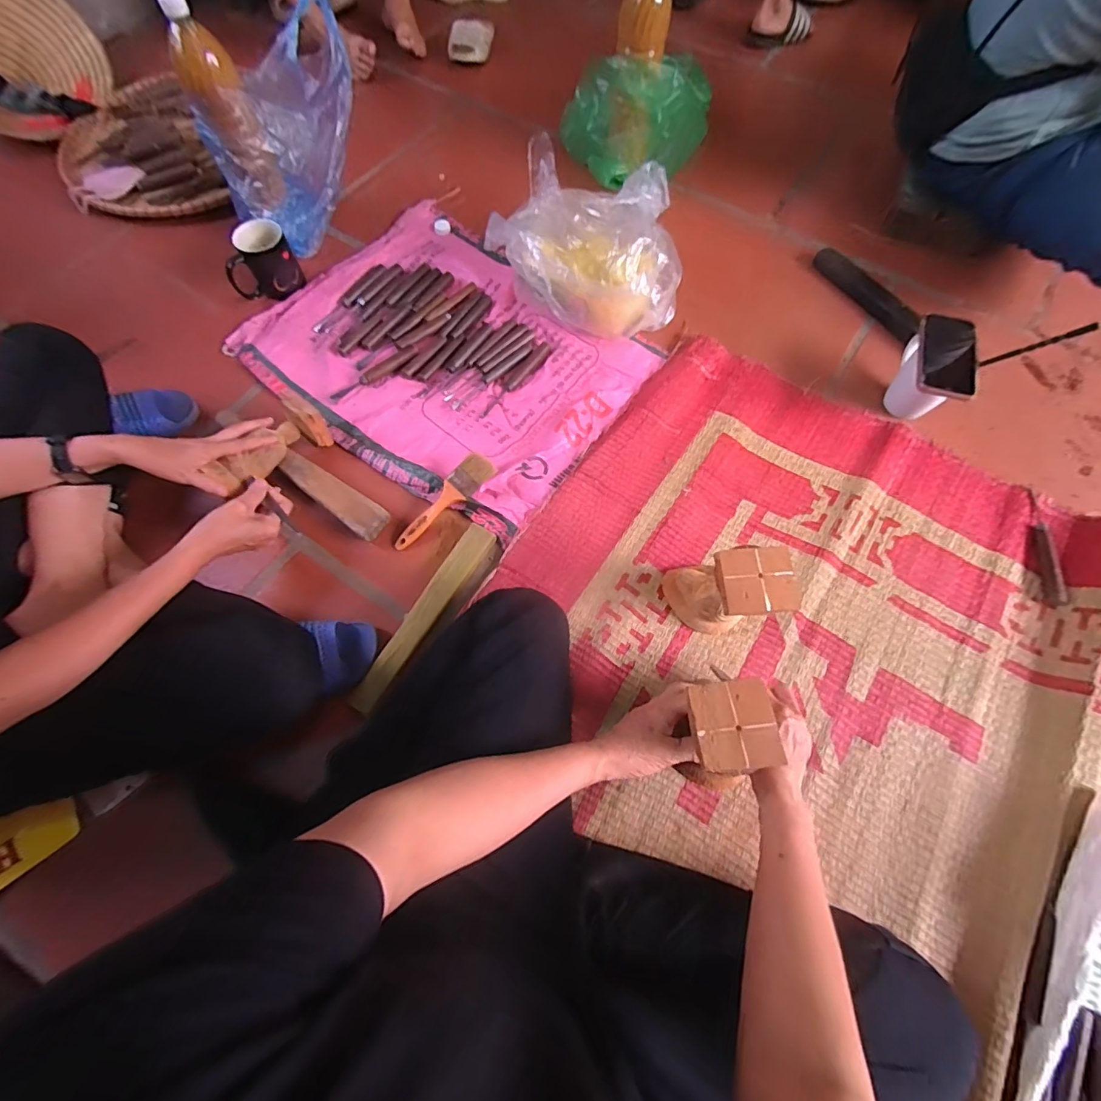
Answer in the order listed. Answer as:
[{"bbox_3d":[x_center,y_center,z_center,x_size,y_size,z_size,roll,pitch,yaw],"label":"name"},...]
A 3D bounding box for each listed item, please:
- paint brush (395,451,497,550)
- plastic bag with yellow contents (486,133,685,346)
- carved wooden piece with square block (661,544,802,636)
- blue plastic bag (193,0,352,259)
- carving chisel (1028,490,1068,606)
[{"bbox_3d":[-0.157,-0.070,0.704,0.180,0.010,0.045,-45,104,-3],"label":"paint brush"},{"bbox_3d":[0.059,-0.483,0.782,0.285,0.207,0.191,-7,68,-2],"label":"plastic bag with yellow contents"},{"bbox_3d":[0.211,0.047,0.585,0.103,0.168,0.096,-9,68,-3],"label":"carved wooden piece with square block"},{"bbox_3d":[-0.446,-0.723,0.832,0.136,0.228,0.271,30,72,12],"label":"blue plastic bag"},{"bbox_3d":[0.708,-0.008,0.695,0.030,0.012,0.177,5,71,4],"label":"carving chisel"}]

